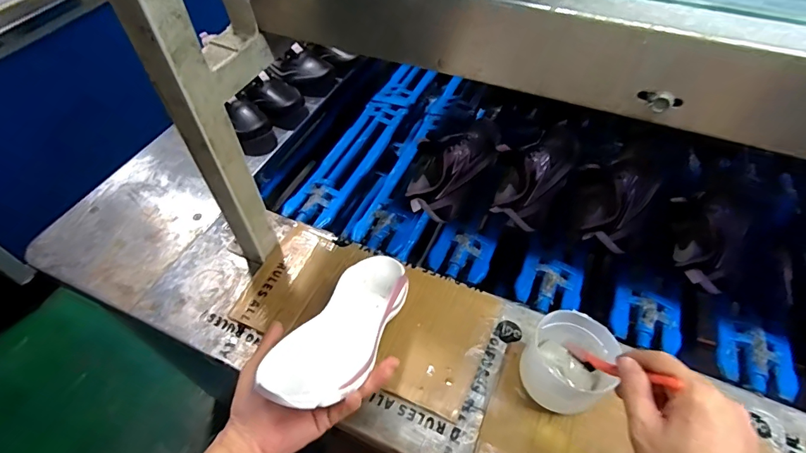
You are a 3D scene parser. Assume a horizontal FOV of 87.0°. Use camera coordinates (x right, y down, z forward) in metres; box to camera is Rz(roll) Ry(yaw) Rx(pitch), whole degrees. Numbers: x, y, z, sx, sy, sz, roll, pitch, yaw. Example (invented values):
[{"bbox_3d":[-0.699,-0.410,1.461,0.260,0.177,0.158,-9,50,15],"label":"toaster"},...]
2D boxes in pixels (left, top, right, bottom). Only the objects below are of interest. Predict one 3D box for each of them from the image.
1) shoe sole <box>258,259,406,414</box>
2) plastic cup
[{"bbox_3d":[-0.065,0.111,0.485,0.090,0.030,0.238,19,33,15],"label":"shoe sole"},{"bbox_3d":[0.188,0.159,0.484,0.095,0.099,0.092,-2,55,2],"label":"plastic cup"}]

